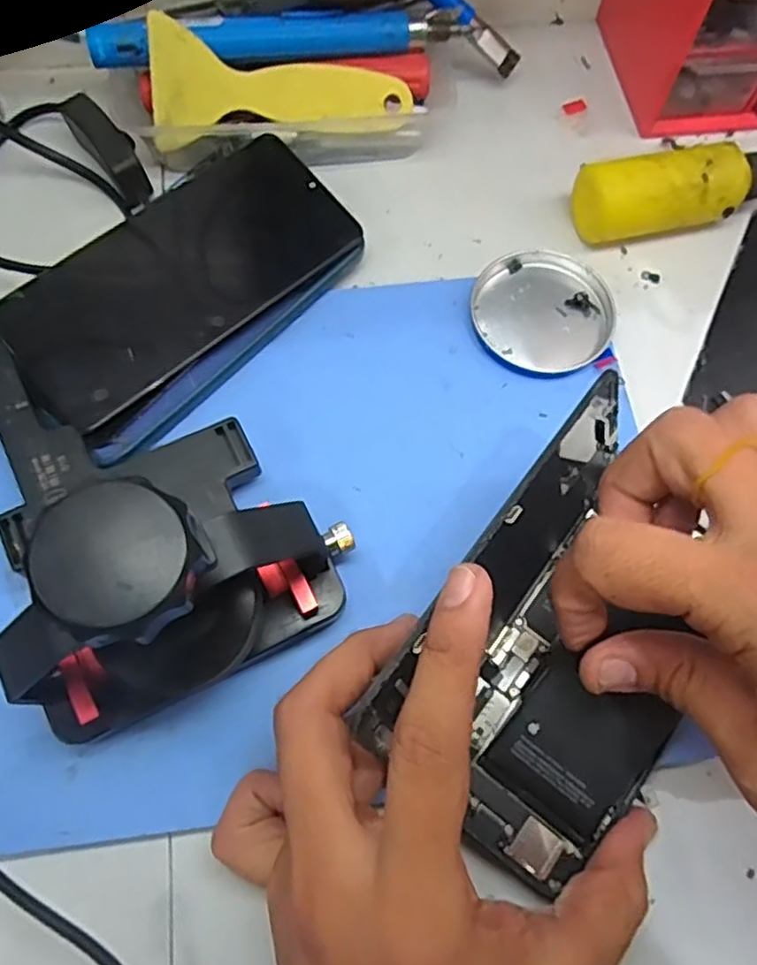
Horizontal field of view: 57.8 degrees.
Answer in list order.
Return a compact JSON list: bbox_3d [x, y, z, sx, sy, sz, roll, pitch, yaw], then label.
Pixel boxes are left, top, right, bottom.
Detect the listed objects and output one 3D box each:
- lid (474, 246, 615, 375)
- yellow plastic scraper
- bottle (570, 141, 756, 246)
[{"bbox_3d":[0.076,-0.079,0.321,0.062,0.015,0.065,1,68,-2],"label":"lid"},{"bbox_3d":[-0.048,-0.184,0.337,0.122,0.051,0.009,6,30,-12],"label":"yellow plastic scraper"},{"bbox_3d":[0.158,-0.145,0.340,0.122,0.037,0.033,-13,69,-8],"label":"bottle"}]

